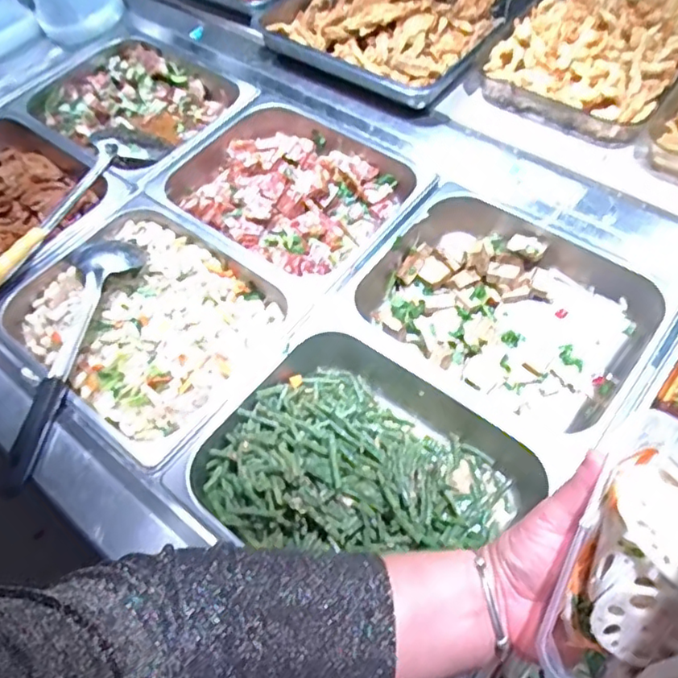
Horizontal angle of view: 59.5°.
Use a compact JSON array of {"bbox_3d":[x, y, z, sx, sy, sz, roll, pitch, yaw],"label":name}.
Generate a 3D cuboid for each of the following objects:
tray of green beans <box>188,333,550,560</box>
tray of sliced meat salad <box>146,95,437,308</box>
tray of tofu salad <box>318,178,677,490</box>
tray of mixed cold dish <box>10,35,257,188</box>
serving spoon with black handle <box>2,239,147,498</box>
[{"bbox_3d":[0.025,0.130,0.605,0.280,0.073,0.254,35,61,23],"label":"tray of green beans"},{"bbox_3d":[-0.064,-0.210,0.836,0.326,0.058,0.264,36,61,23],"label":"tray of sliced meat salad"},{"bbox_3d":[0.198,-0.036,0.709,0.330,0.071,0.270,33,60,22],"label":"tray of tofu salad"},{"bbox_3d":[-0.324,-0.375,0.963,0.336,0.077,0.267,38,62,24],"label":"tray of mixed cold dish"},{"bbox_3d":[-0.308,0.009,0.669,0.083,0.038,0.347,6,54,4],"label":"serving spoon with black handle"}]

